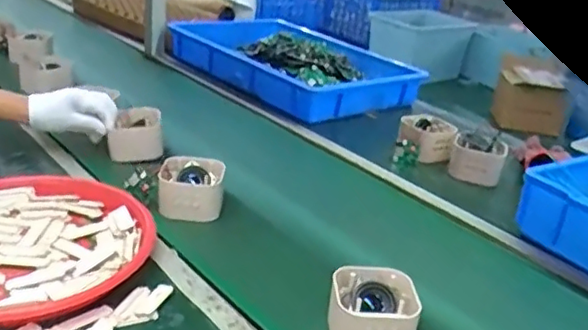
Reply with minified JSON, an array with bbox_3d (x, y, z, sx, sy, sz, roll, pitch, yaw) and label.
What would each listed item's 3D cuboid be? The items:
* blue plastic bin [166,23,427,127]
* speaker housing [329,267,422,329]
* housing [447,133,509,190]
[{"bbox_3d":[-0.018,-0.258,1.493,0.581,0.099,0.353,27,31,38],"label":"blue plastic bin"},{"bbox_3d":[0.085,0.158,0.665,0.089,0.056,0.083,9,24,3],"label":"speaker housing"},{"bbox_3d":[0.322,-0.012,1.089,0.093,0.064,0.071,15,25,17],"label":"housing"}]

